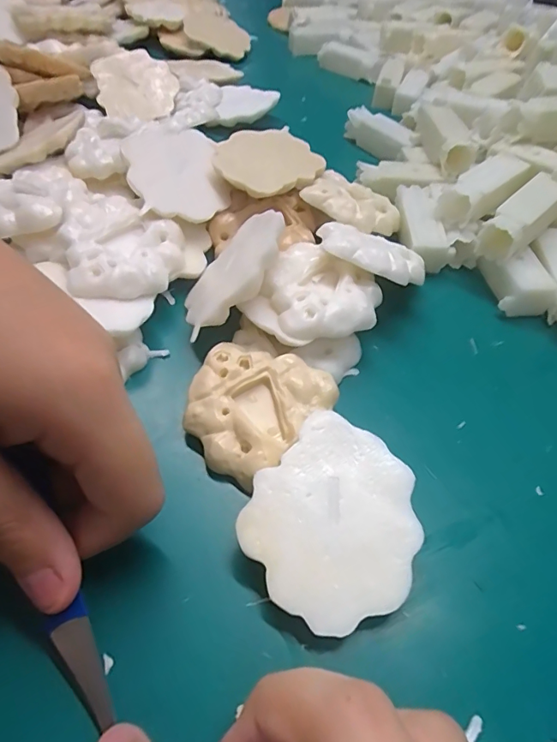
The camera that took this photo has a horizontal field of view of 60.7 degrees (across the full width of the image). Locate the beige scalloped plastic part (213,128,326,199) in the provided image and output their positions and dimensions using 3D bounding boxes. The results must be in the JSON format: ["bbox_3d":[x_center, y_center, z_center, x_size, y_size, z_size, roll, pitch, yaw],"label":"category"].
[{"bbox_3d":[-0.007,-0.116,0.262,0.053,0.006,0.055,2,57,-2],"label":"beige scalloped plastic part"}]

